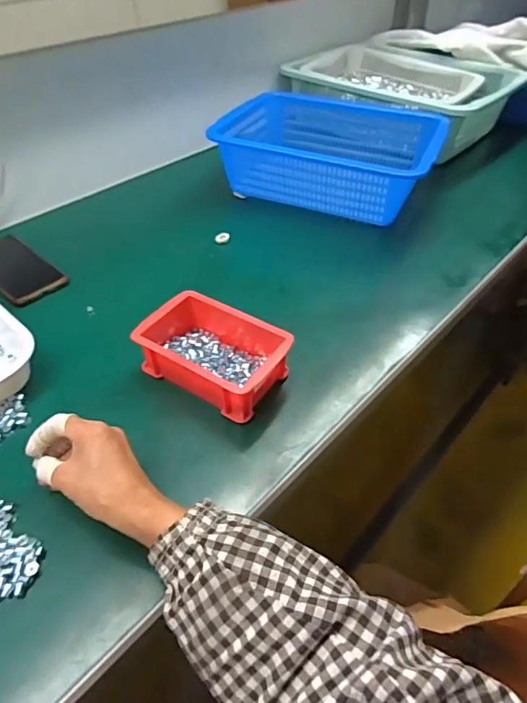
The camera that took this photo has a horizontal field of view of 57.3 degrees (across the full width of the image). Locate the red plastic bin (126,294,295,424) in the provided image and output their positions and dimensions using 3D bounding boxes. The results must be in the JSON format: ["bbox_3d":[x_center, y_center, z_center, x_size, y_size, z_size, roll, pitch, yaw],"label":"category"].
[{"bbox_3d":[-0.053,0.003,0.516,0.150,0.058,0.098,24,48,23],"label":"red plastic bin"}]

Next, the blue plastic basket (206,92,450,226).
[{"bbox_3d":[0.108,-0.330,0.819,0.348,0.096,0.227,16,46,17],"label":"blue plastic basket"}]

